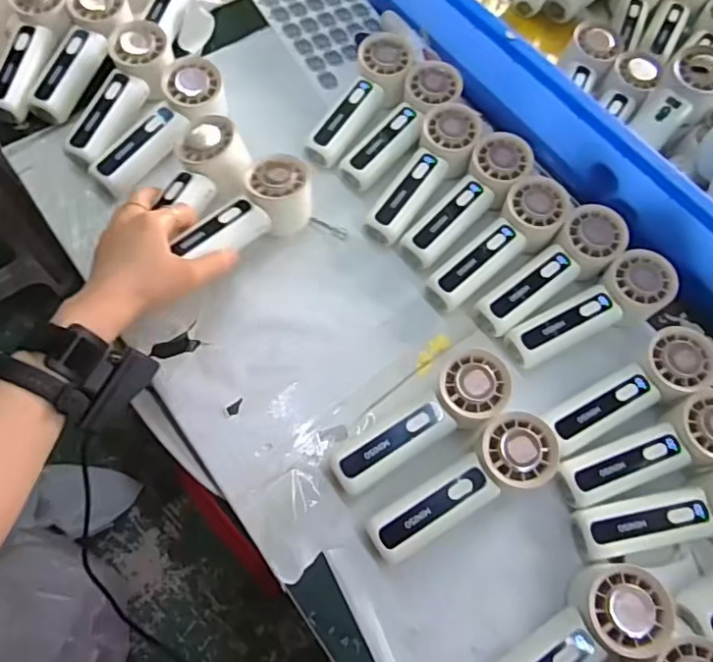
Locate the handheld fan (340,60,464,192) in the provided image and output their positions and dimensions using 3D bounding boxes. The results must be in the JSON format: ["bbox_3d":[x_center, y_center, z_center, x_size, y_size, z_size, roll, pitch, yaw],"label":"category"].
[{"bbox_3d":[0.048,-0.203,0.552,0.054,0.040,0.159,33,68,9],"label":"handheld fan"}]

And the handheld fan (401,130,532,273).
[{"bbox_3d":[0.107,-0.121,0.520,0.052,0.034,0.155,36,66,10],"label":"handheld fan"}]

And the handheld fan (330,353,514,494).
[{"bbox_3d":[0.052,0.076,0.436,0.153,0.050,0.054,-35,75,-17],"label":"handheld fan"}]

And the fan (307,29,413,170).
[{"bbox_3d":[0.009,-0.231,0.565,0.061,0.048,0.165,25,67,5],"label":"fan"}]

